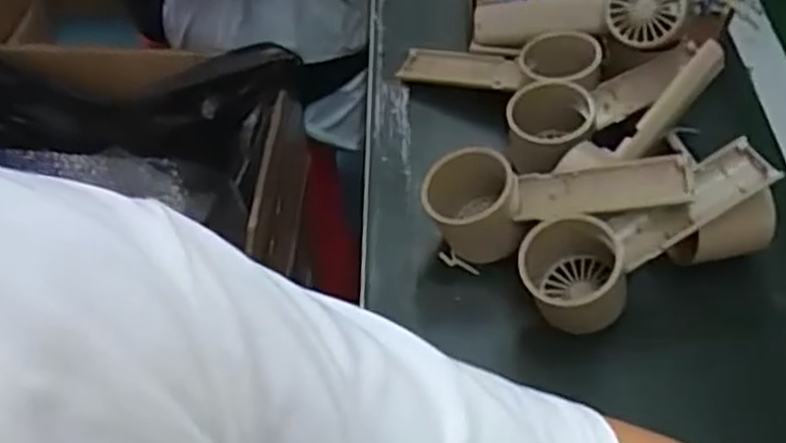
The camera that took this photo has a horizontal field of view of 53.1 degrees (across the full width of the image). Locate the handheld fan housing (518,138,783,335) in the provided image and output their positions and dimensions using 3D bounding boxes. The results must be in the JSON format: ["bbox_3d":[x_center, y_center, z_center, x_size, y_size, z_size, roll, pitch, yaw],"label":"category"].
[{"bbox_3d":[0.154,0.009,0.469,0.158,0.065,0.057,-31,52,7],"label":"handheld fan housing"}]

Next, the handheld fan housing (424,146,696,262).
[{"bbox_3d":[0.100,-0.013,0.490,0.157,0.050,0.049,-5,47,19],"label":"handheld fan housing"}]

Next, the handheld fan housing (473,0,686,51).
[{"bbox_3d":[0.134,-0.150,0.583,0.157,0.047,0.041,4,46,34],"label":"handheld fan housing"}]

